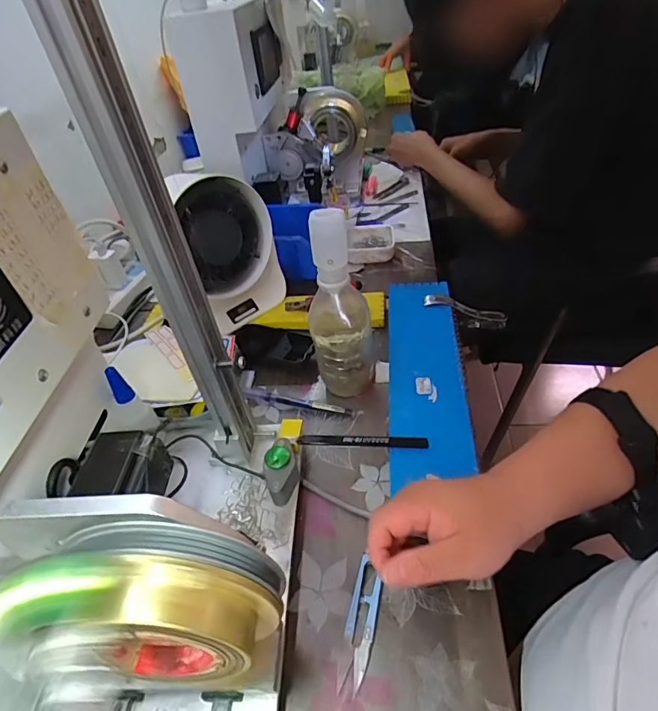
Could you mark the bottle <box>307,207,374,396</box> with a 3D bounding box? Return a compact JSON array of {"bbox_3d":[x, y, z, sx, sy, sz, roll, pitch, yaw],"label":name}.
[{"bbox_3d":[0.011,-0.051,0.487,0.063,0.204,0.058,-6,43,4],"label":"bottle"}]

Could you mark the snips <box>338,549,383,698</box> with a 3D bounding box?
[{"bbox_3d":[0.026,0.206,0.368,0.024,0.009,0.097,5,46,12],"label":"snips"}]

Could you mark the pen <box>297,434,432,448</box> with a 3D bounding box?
[{"bbox_3d":[0.033,0.084,0.459,0.125,0.008,0.011,-3,42,7],"label":"pen"}]

